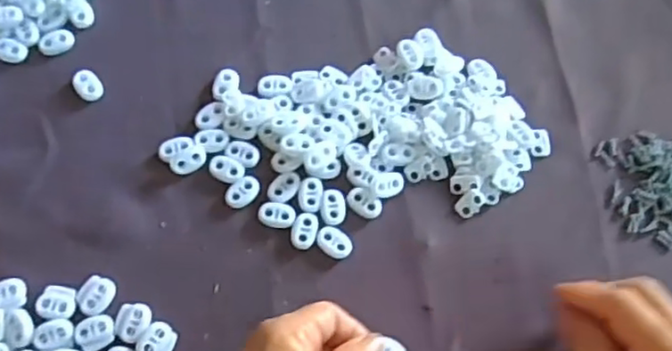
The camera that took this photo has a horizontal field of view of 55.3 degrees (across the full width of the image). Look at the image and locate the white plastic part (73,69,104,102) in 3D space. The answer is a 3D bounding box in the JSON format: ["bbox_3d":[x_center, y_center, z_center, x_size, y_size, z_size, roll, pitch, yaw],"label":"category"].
[{"bbox_3d":[-0.164,-0.060,0.423,0.017,0.006,0.023,-35,74,-13],"label":"white plastic part"}]

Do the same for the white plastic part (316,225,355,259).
[{"bbox_3d":[0.000,0.041,0.393,0.023,0.004,0.016,25,71,8],"label":"white plastic part"}]

